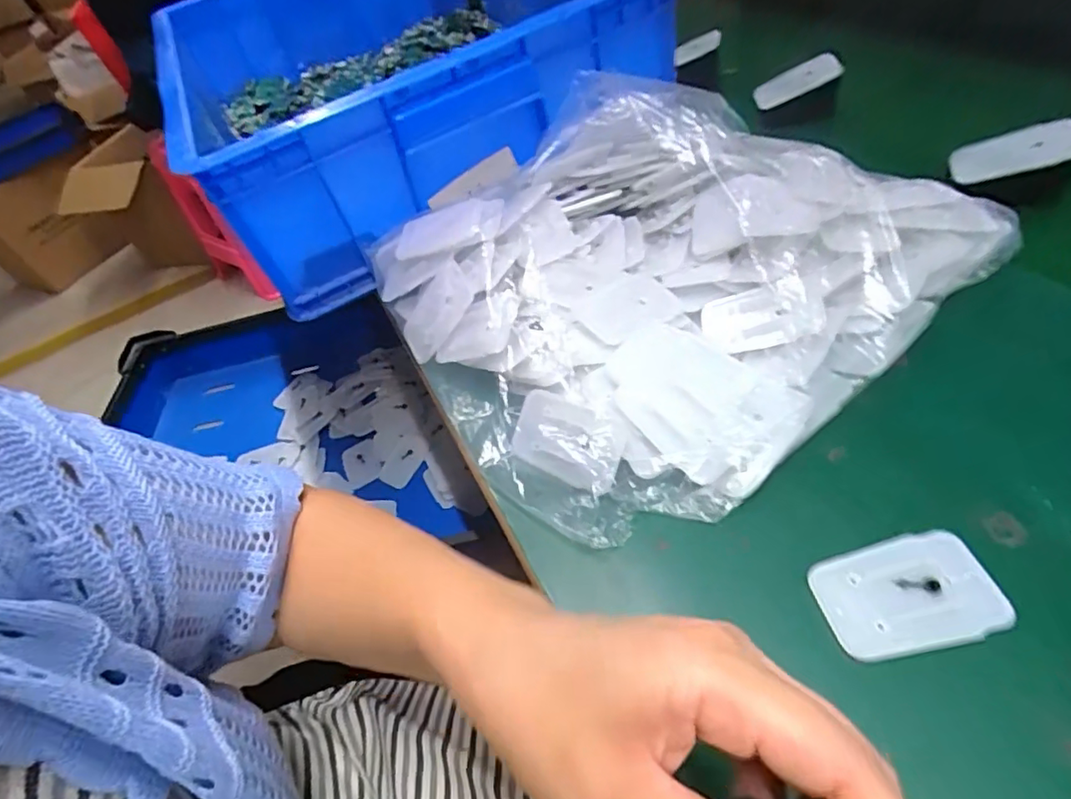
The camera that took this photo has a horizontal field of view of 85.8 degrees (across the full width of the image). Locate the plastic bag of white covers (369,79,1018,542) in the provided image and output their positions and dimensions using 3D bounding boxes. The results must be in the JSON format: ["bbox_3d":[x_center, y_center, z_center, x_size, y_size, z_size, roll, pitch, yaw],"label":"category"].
[{"bbox_3d":[0.065,-0.095,0.373,0.301,0.110,0.299,-37,50,-16],"label":"plastic bag of white covers"}]

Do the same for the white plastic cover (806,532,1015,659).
[{"bbox_3d":[0.159,0.084,0.248,0.069,0.004,0.045,-15,47,3],"label":"white plastic cover"}]

